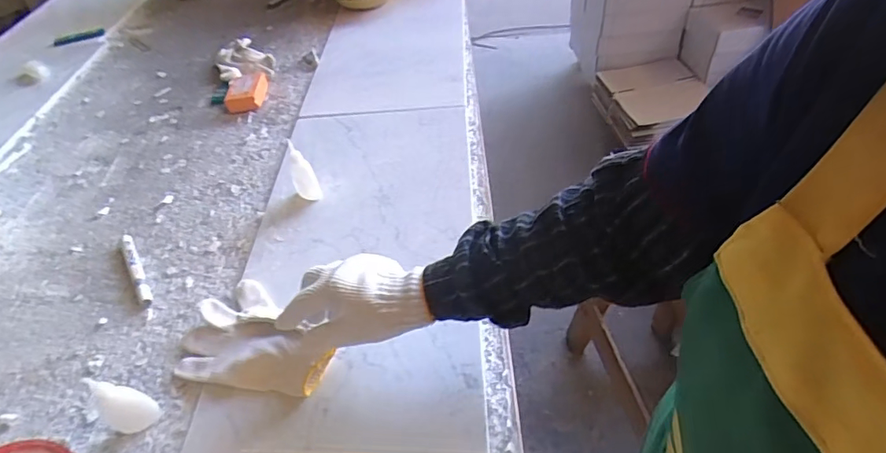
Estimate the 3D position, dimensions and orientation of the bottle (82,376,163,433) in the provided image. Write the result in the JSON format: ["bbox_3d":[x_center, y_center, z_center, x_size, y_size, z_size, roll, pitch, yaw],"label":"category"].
[{"bbox_3d":[-0.322,0.177,0.496,0.030,0.088,0.037,22,51,16],"label":"bottle"}]

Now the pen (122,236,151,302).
[{"bbox_3d":[-0.415,0.056,0.671,0.014,0.017,0.138,-30,51,-20],"label":"pen"}]

